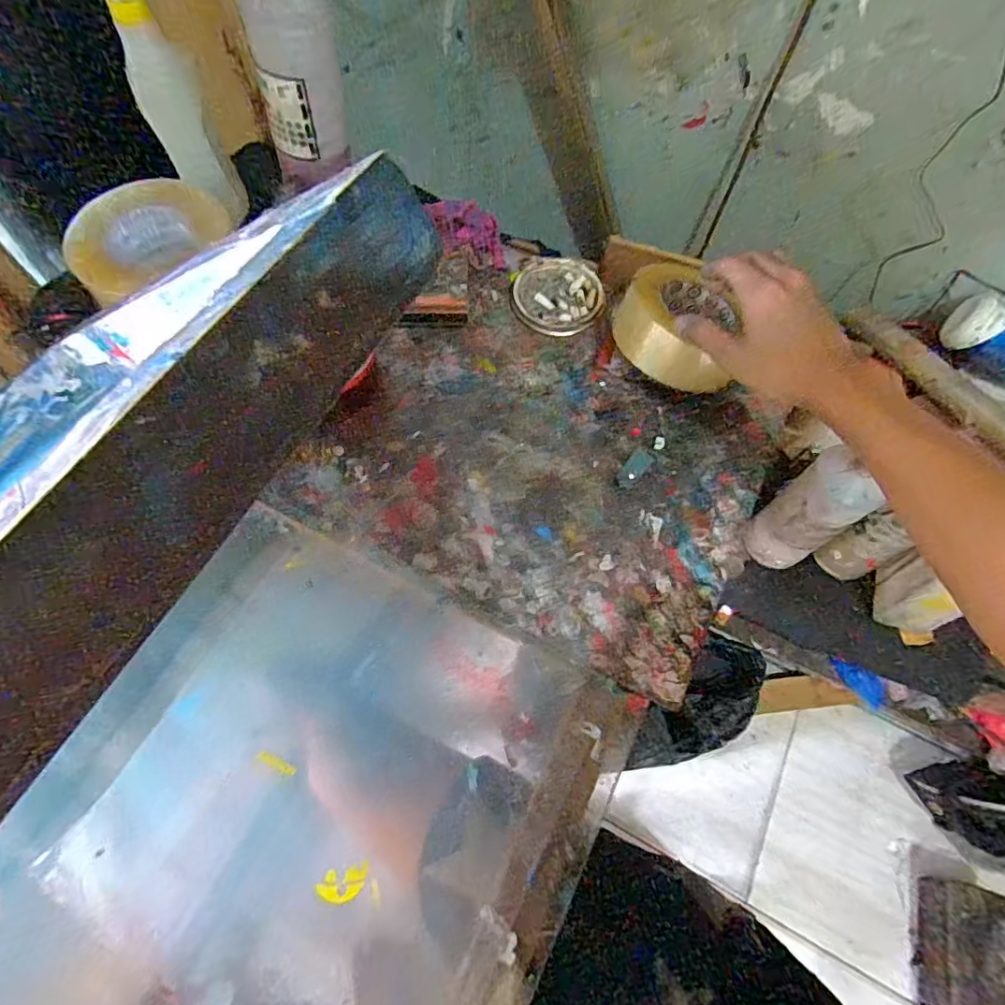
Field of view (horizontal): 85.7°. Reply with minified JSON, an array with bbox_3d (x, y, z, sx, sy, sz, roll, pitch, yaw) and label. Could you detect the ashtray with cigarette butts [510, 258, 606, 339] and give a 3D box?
[{"bbox_3d":[0.062,-0.230,0.604,0.099,0.016,0.102,1,65,-1],"label":"ashtray with cigarette butts"}]

